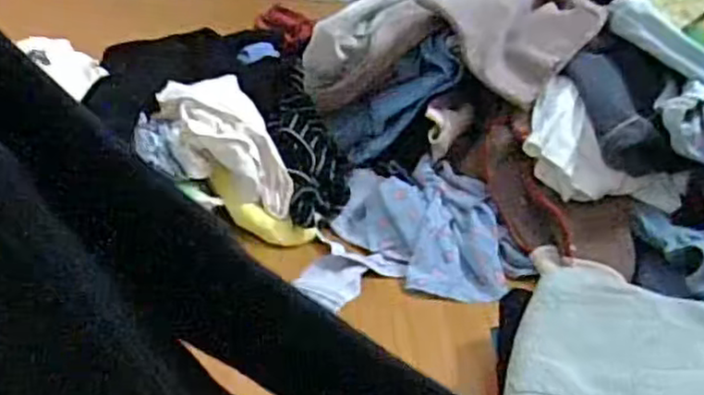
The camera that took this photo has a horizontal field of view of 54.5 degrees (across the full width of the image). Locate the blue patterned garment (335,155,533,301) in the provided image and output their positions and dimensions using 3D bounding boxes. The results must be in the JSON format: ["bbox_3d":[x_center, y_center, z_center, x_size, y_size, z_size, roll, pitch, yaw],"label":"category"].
[{"bbox_3d":[0.094,0.030,0.887,0.163,0.073,0.265,-14,34,-31],"label":"blue patterned garment"}]

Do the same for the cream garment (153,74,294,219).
[{"bbox_3d":[-0.176,-0.066,0.888,0.129,0.124,0.181,-16,35,-32],"label":"cream garment"}]

